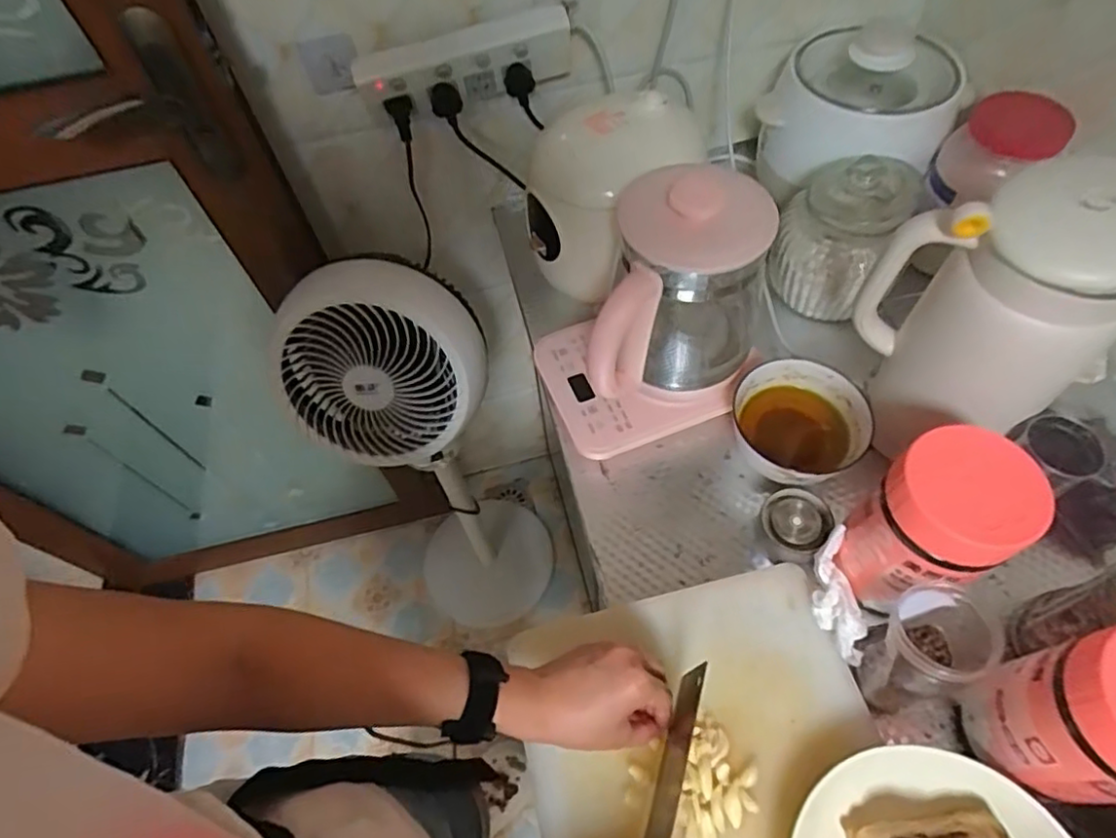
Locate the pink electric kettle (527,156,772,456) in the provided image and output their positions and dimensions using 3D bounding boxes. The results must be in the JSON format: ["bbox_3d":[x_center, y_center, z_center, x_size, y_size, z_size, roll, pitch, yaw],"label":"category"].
[{"bbox_3d":[0.079,-0.106,0.585,0.193,0.220,0.162,-19,59,-7],"label":"pink electric kettle"}]

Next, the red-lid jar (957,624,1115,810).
[{"bbox_3d":[0.355,0.199,0.407,0.086,0.154,0.092,-2,59,3],"label":"red-lid jar"}]

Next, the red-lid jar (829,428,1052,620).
[{"bbox_3d":[0.281,0.083,0.482,0.094,0.159,0.096,-2,59,3],"label":"red-lid jar"}]

